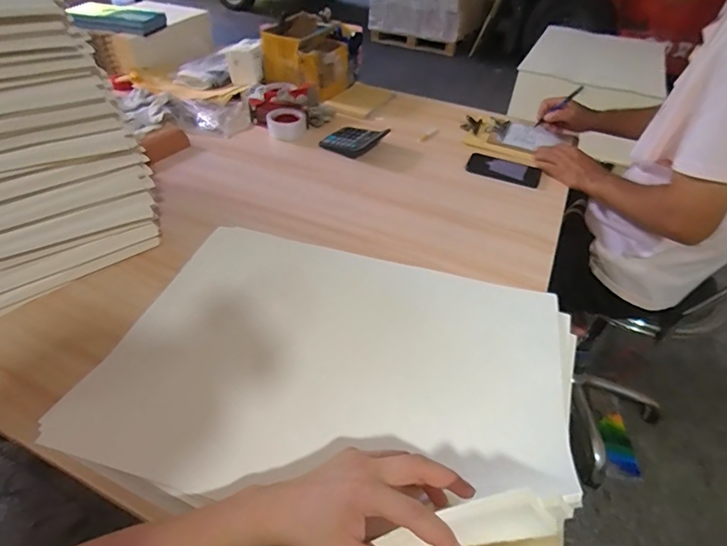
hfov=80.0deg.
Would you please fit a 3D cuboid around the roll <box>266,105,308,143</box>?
[{"bbox_3d":[-0.192,-0.375,1.089,0.101,0.044,0.088,-4,44,-7],"label":"roll"}]

